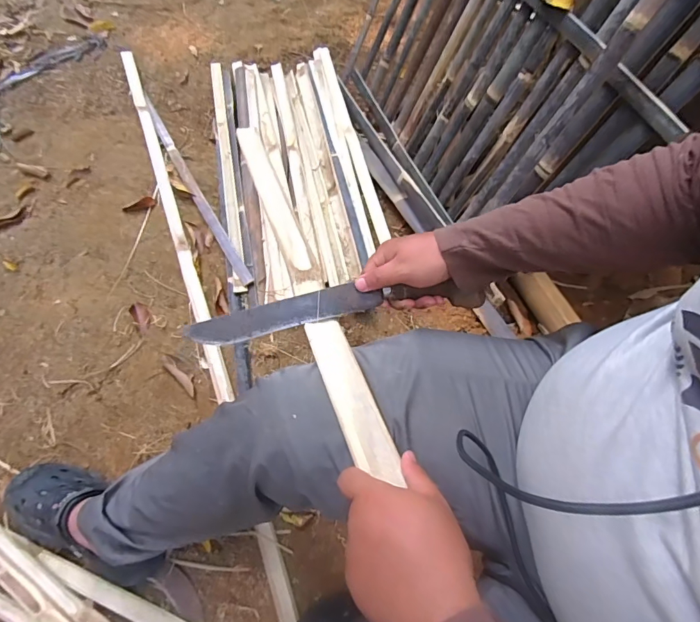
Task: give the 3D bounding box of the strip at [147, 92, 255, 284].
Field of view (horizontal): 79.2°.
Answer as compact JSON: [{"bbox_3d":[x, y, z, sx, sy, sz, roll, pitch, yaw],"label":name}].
[{"bbox_3d":[-0.428,-0.349,1.133,0.032,0.018,0.738,-28,68,-14],"label":"strip"}]

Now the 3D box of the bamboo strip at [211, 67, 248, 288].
[{"bbox_3d":[-0.345,-0.418,1.176,0.039,0.020,0.856,-10,64,-6],"label":"bamboo strip"}]

